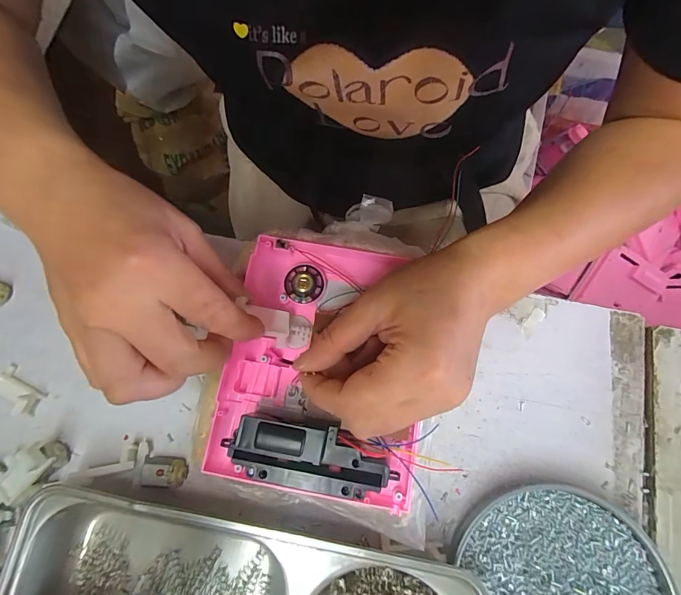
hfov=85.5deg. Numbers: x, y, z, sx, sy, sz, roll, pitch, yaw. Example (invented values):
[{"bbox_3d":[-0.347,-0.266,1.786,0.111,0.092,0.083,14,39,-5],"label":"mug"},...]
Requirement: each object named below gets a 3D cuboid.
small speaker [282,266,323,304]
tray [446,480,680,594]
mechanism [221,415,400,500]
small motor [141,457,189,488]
[{"bbox_3d":[-0.027,-0.011,0.263,0.027,0.012,0.029,0,74,1],"label":"small speaker"},{"bbox_3d":[0.143,0.191,0.234,0.122,0.020,0.130,0,74,1],"label":"tray"},{"bbox_3d":[-0.018,0.096,0.220,0.096,0.030,0.039,7,74,3],"label":"mechanism"},{"bbox_3d":[-0.126,0.124,0.261,0.029,0.012,0.019,4,74,2],"label":"small motor"}]

